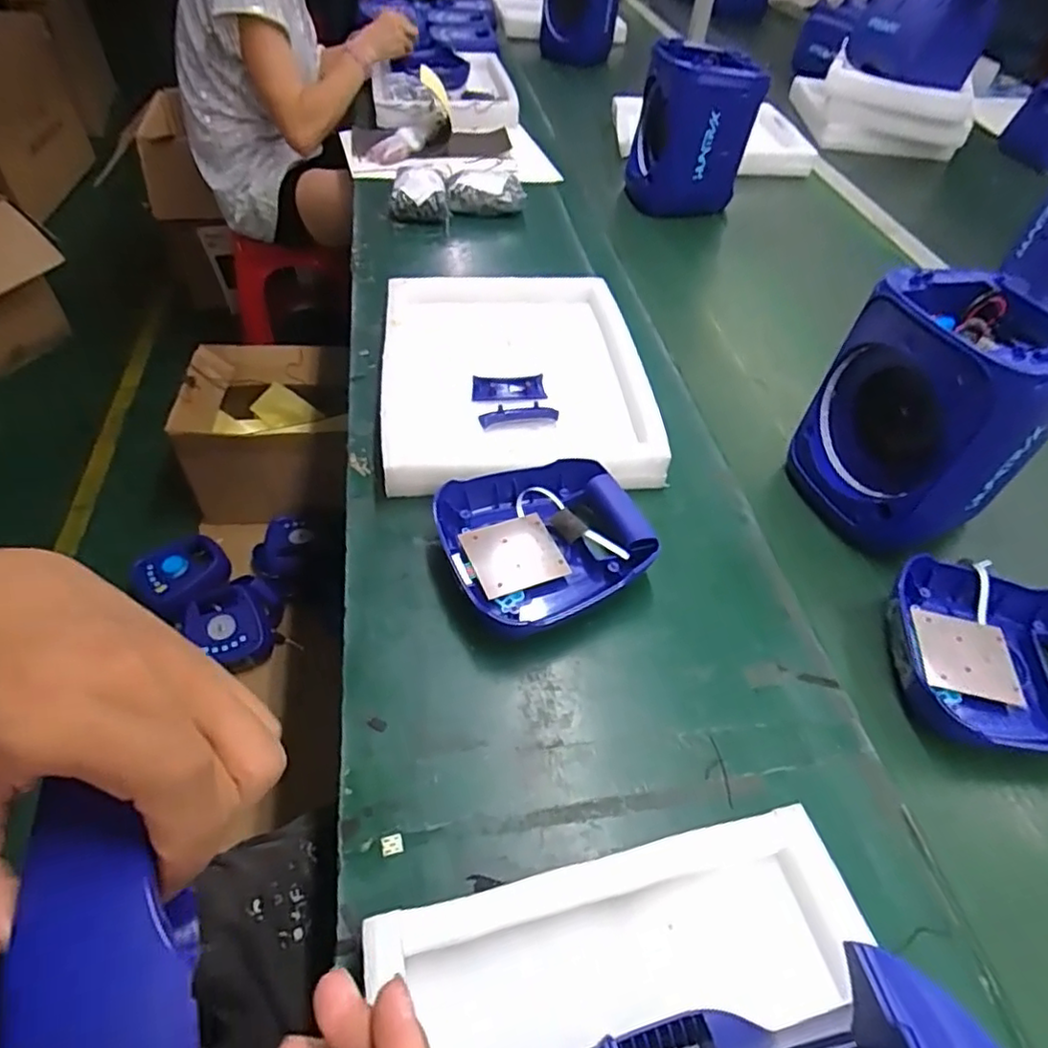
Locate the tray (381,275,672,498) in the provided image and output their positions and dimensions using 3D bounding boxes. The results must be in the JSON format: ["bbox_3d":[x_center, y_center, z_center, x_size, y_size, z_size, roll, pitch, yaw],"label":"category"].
[{"bbox_3d":[-0.014,-0.180,0.747,0.291,0.042,0.372,-2,50,-7],"label":"tray"}]

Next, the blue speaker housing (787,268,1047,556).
[{"bbox_3d":[0.386,-0.104,0.604,0.167,0.198,0.156,-12,52,-15],"label":"blue speaker housing"}]

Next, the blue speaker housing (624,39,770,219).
[{"bbox_3d":[0.281,-0.660,1.079,0.190,0.214,0.139,12,50,5],"label":"blue speaker housing"}]

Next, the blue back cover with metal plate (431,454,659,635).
[{"bbox_3d":[0.023,0.014,0.583,0.185,0.045,0.155,-15,53,-17],"label":"blue back cover with metal plate"}]

